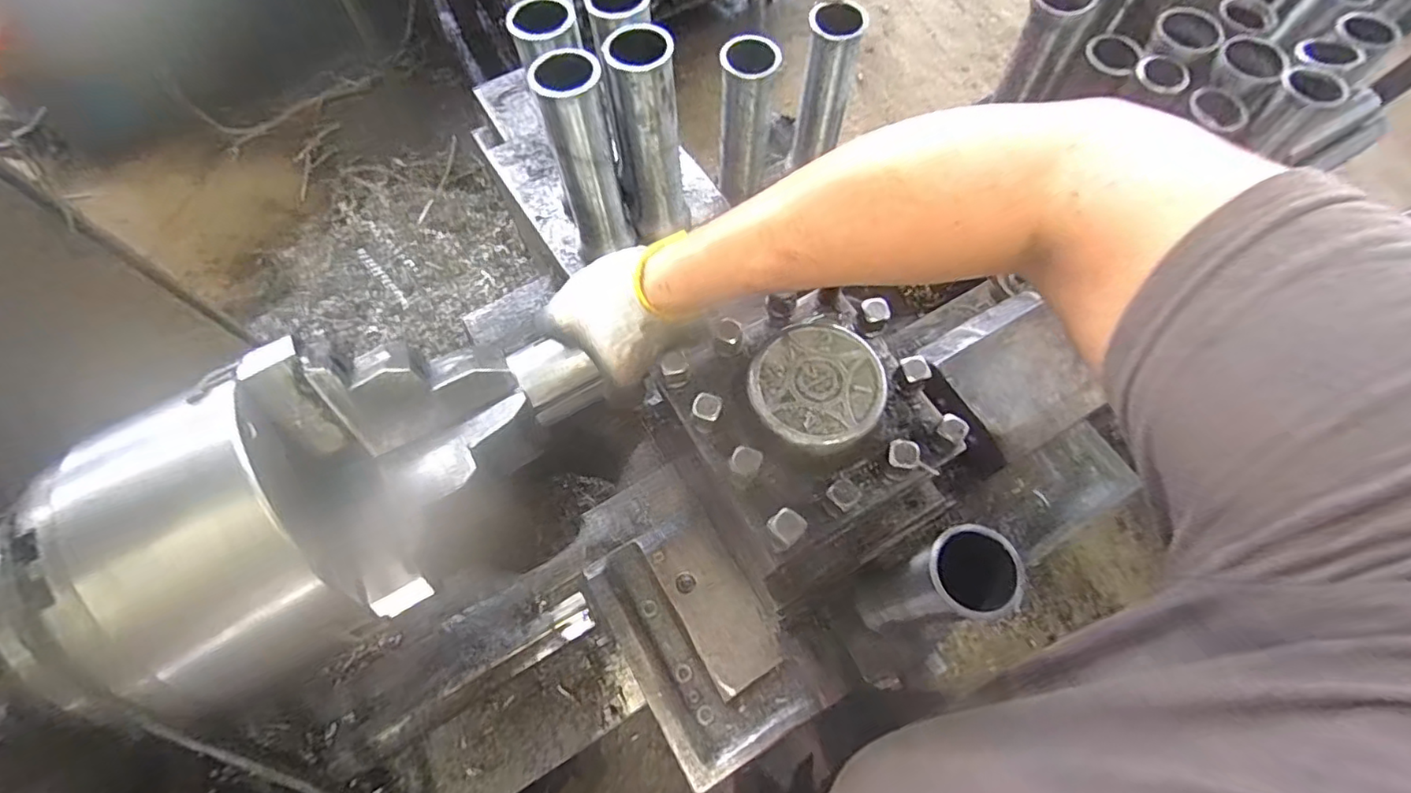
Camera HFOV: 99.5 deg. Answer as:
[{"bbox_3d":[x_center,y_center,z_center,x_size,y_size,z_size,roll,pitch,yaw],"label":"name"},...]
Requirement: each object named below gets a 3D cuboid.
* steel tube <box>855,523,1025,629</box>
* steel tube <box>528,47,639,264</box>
[{"bbox_3d":[0.151,0.131,0.411,0.053,0.184,0.047,-21,69,-8],"label":"steel tube"},{"bbox_3d":[-0.100,-0.195,0.517,0.056,0.187,0.048,-18,68,-7],"label":"steel tube"}]

